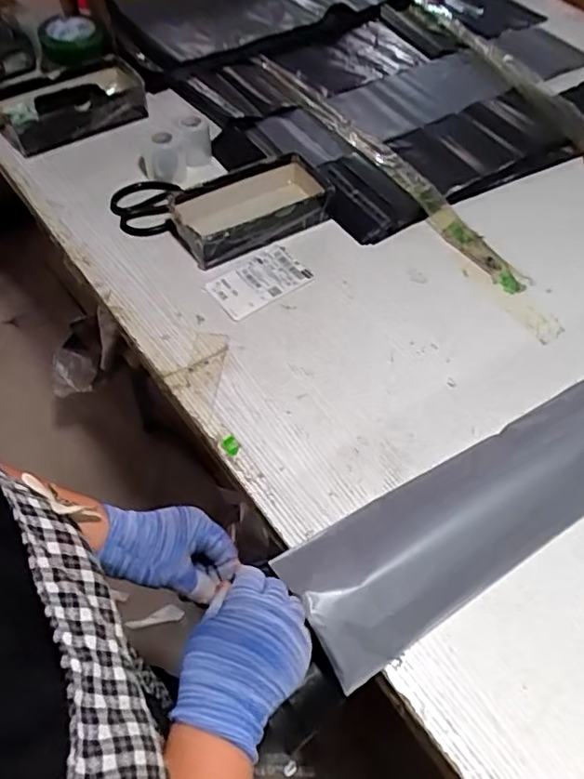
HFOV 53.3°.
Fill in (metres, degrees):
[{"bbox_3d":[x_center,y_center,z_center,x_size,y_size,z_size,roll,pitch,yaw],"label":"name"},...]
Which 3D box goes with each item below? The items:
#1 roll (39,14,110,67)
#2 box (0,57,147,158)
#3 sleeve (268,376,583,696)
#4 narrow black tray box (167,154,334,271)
[{"bbox_3d":[-0.371,-0.593,0.989,0.102,0.044,0.096,1,54,-2],"label":"roll"},{"bbox_3d":[-0.355,-0.463,0.944,0.219,0.055,0.131,-30,61,-22],"label":"box"},{"bbox_3d":[0.284,0.061,0.594,0.637,0.051,0.121,-26,59,-19],"label":"sleeve"},{"bbox_3d":[-0.058,-0.258,0.832,0.217,0.062,0.123,-26,59,-18],"label":"narrow black tray box"}]

